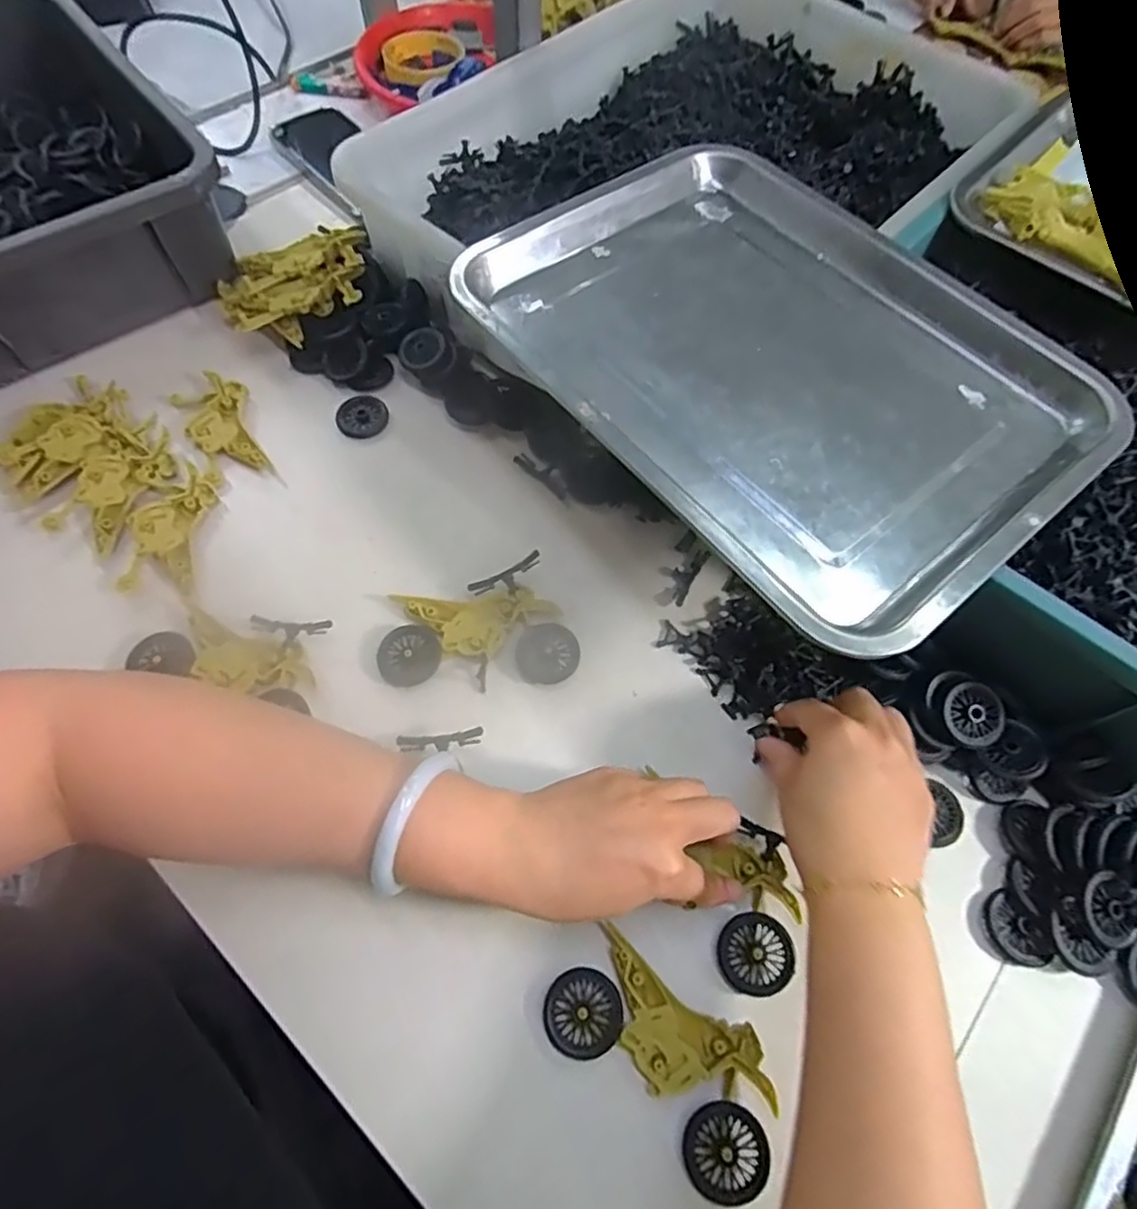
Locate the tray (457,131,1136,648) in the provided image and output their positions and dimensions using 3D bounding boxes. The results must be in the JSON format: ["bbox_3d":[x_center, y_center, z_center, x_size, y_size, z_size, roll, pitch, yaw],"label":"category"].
[{"bbox_3d":[0.123,-0.151,0.410,0.253,0.029,0.343,-37,68,-17],"label":"tray"}]

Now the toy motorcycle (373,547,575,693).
[{"bbox_3d":[-0.059,0.020,0.423,0.116,0.020,0.077,-13,63,-10],"label":"toy motorcycle"}]

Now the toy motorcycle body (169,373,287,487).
[{"bbox_3d":[-0.249,-0.127,0.493,0.049,0.013,0.107,-28,66,-16],"label":"toy motorcycle body"}]

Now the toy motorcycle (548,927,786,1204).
[{"bbox_3d":[0.047,0.216,0.326,0.115,0.011,0.060,37,66,17],"label":"toy motorcycle"}]

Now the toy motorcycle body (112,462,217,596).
[{"bbox_3d":[-0.262,-0.052,0.447,0.047,0.009,0.091,4,61,0],"label":"toy motorcycle body"}]

